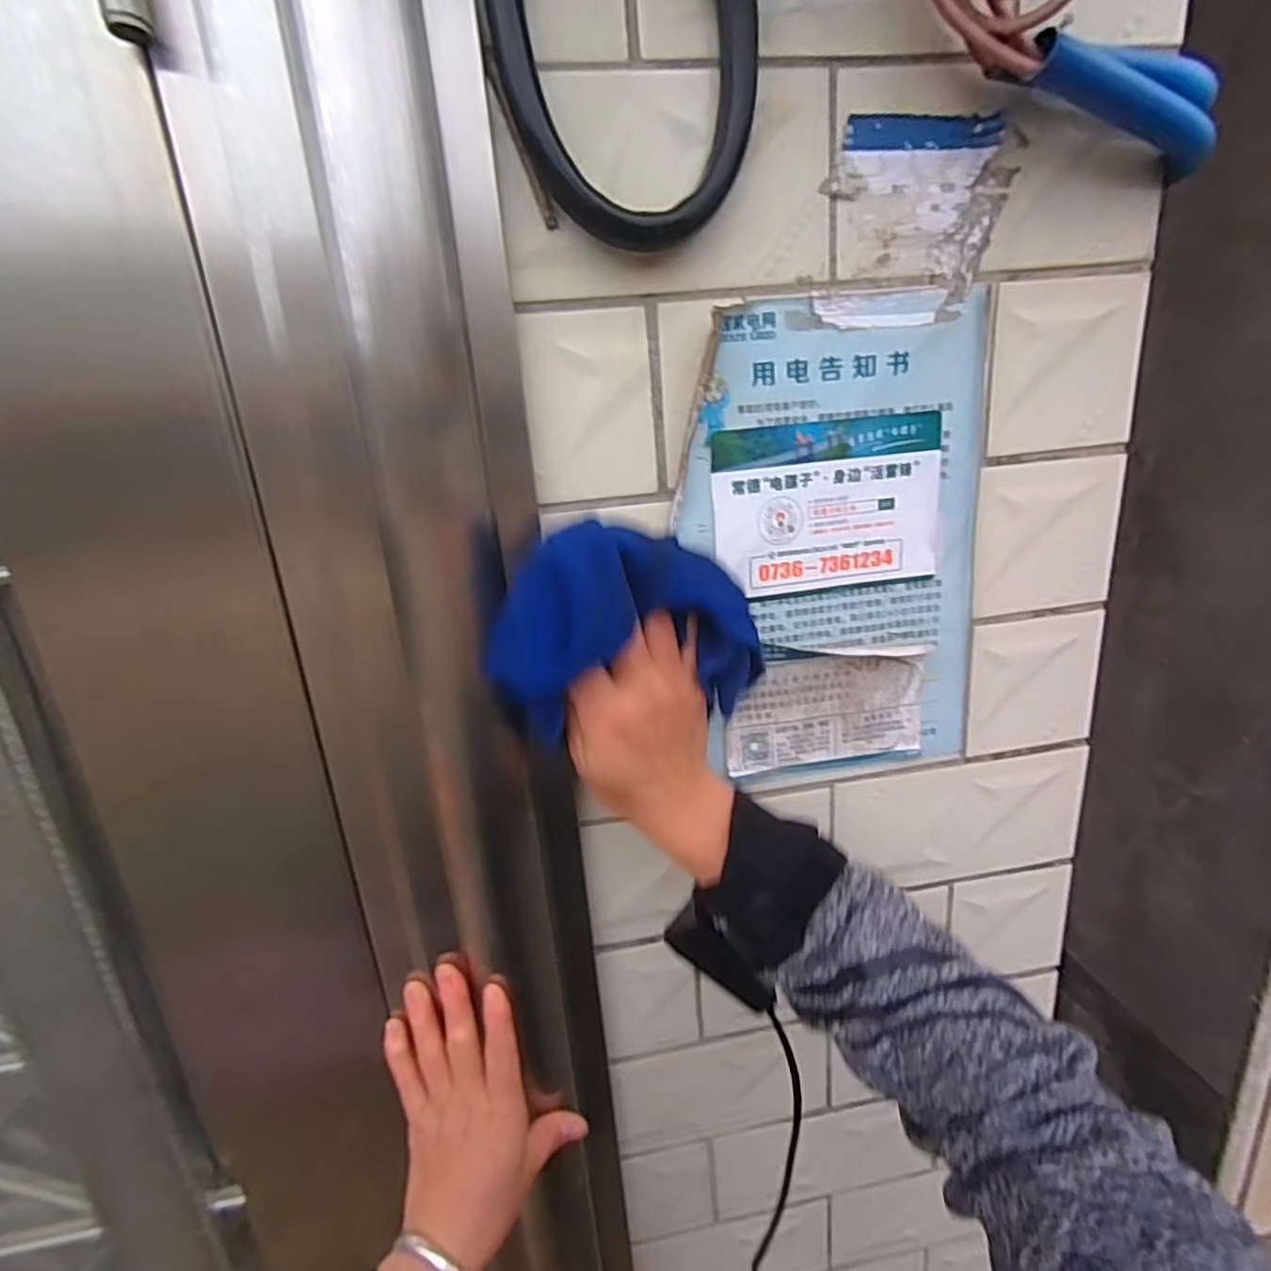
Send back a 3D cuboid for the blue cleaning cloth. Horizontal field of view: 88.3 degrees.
[{"bbox_3d":[-0.002,-0.006,0.357,0.144,0.105,0.053,-12,19,-22],"label":"blue cleaning cloth"}]

